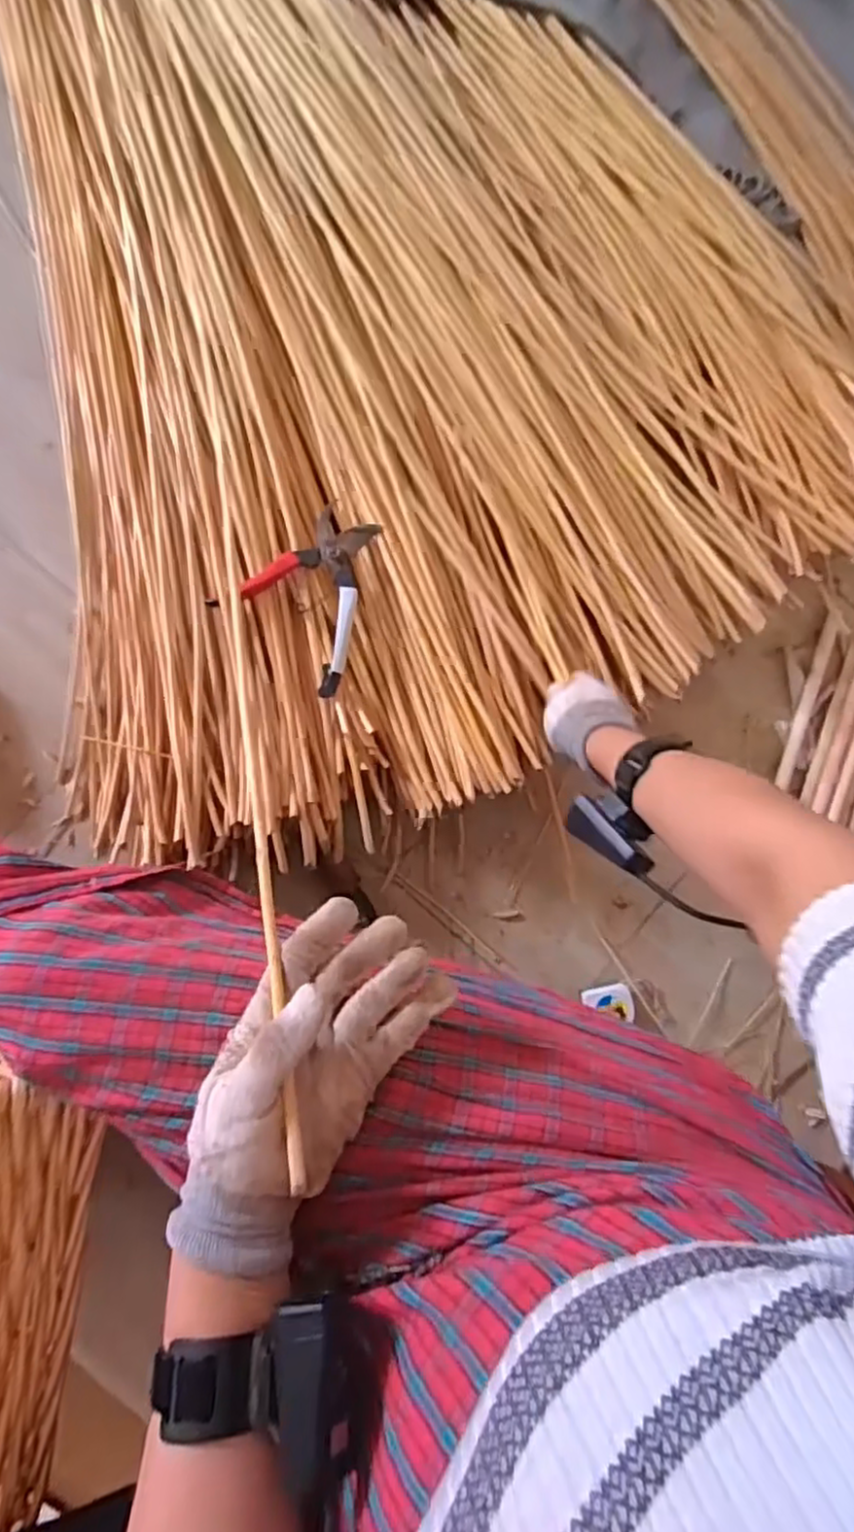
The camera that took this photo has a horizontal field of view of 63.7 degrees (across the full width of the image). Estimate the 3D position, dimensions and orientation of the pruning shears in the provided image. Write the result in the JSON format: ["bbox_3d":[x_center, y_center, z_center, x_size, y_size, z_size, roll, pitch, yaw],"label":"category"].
[{"bbox_3d":[-0.102,-0.175,0.682,0.148,0.025,0.161,41,86,1],"label":"pruning shears"}]

